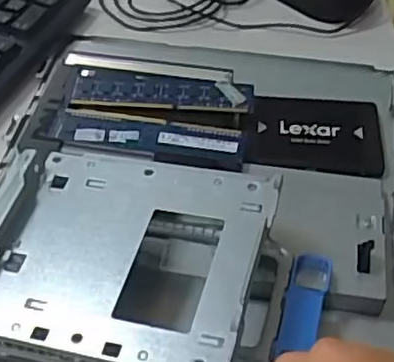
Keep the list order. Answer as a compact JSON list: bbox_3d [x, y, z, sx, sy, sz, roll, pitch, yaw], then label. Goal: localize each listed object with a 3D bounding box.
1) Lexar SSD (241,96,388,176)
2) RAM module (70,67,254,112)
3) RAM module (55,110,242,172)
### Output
[{"bbox_3d":[0.081,-0.036,0.458,0.096,0.013,0.075,4,47,2],"label":"Lexar SSD"},{"bbox_3d":[-0.025,-0.065,0.471,0.126,0.005,0.035,6,48,5],"label":"RAM module"},{"bbox_3d":[-0.032,-0.029,0.444,0.123,0.009,0.033,8,53,6],"label":"RAM module"}]

